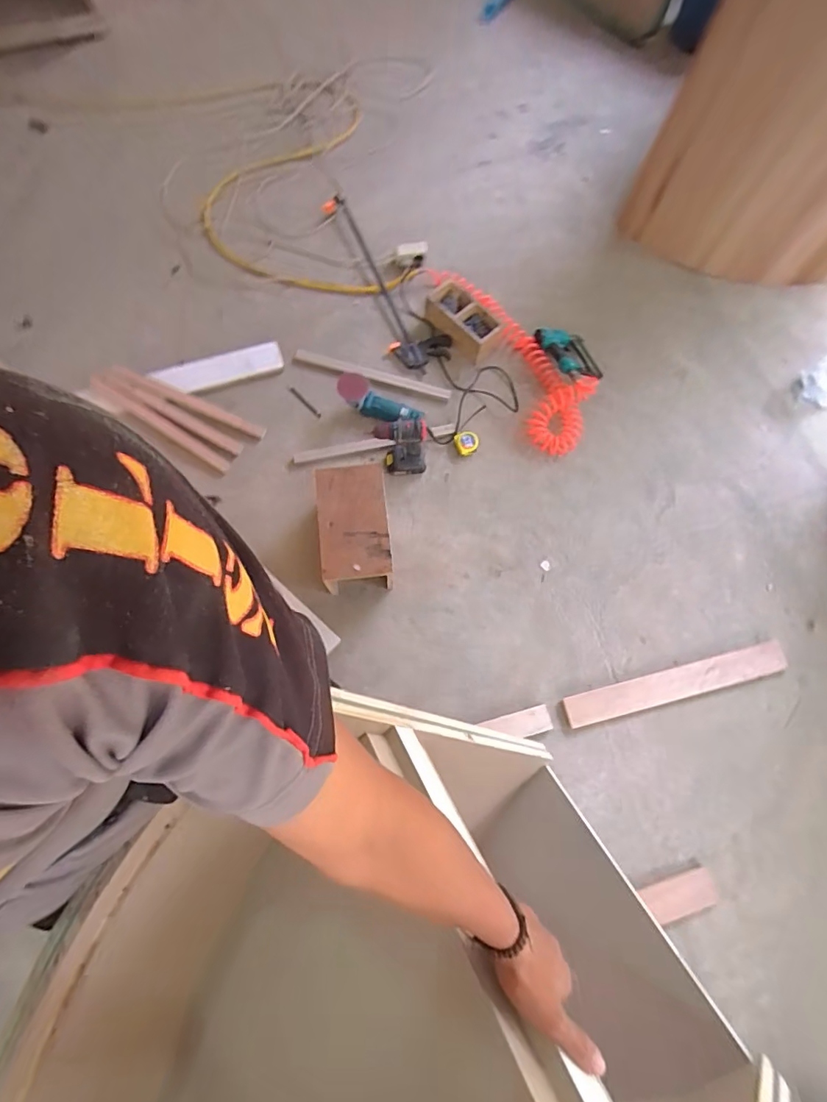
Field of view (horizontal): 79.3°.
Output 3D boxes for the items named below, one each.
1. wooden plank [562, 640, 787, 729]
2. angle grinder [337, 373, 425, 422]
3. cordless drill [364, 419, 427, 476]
[{"bbox_3d":[0.747,0.377,1.411,0.660,0.032,0.088,-13,75,-4],"label":"wooden plank"},{"bbox_3d":[-0.119,-0.476,1.599,0.306,0.105,0.095,35,72,8],"label":"angle grinder"},{"bbox_3d":[-0.045,-0.303,1.475,0.167,0.261,0.068,4,70,-3],"label":"cordless drill"}]

